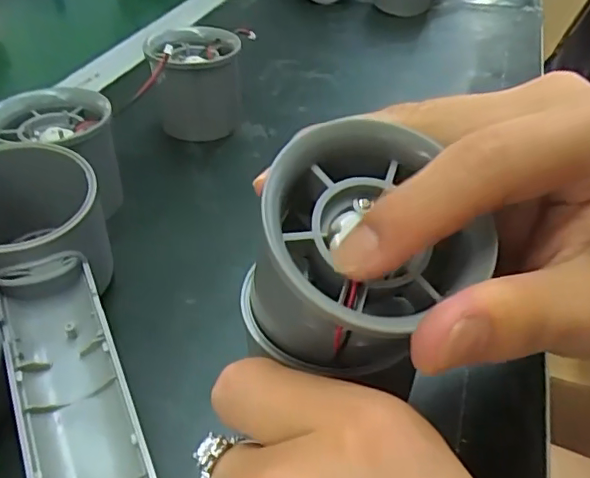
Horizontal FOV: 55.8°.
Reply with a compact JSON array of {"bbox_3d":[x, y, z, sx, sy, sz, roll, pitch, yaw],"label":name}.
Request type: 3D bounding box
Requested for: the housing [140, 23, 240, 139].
[{"bbox_3d":[-0.059,-0.092,0.341,0.050,0.057,0.058,-8,42,-5],"label":"housing"}]

